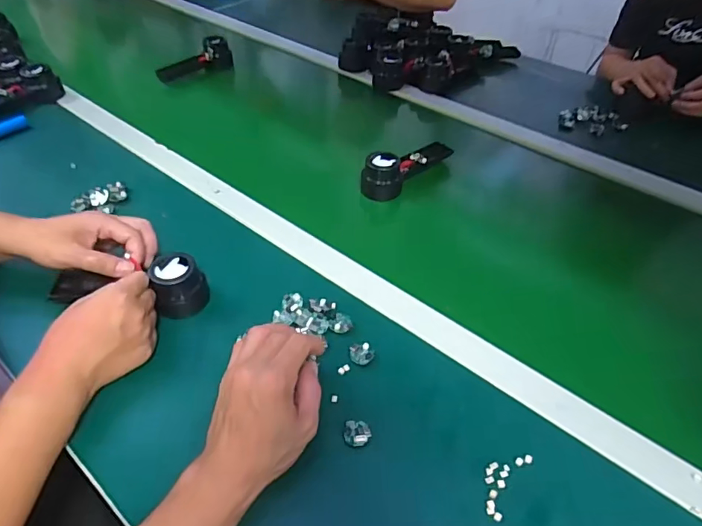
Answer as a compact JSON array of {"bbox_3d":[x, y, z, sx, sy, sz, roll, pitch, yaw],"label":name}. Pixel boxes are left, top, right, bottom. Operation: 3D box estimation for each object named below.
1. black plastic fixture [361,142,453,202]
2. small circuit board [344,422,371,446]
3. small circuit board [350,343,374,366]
[{"bbox_3d":[0.086,-0.142,0.733,0.157,0.058,0.047,-26,51,-27],"label":"black plastic fixture"},{"bbox_3d":[0.006,0.152,0.443,0.023,0.005,0.022,3,46,-1],"label":"small circuit board"},{"bbox_3d":[0.012,0.093,0.505,0.024,0.008,0.022,1,44,-2],"label":"small circuit board"}]

